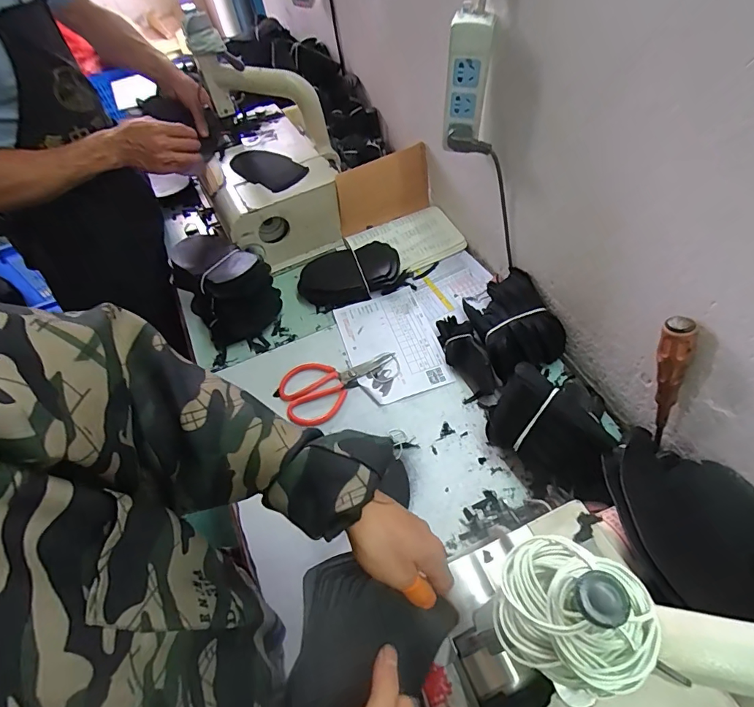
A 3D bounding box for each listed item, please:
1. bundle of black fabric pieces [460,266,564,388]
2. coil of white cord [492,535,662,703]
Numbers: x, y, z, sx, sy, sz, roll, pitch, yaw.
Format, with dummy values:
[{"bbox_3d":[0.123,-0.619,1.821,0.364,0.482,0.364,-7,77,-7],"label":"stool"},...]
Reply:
[{"bbox_3d":[0.205,-0.047,0.699,0.125,0.084,0.158,-21,55,-7],"label":"bundle of black fabric pieces"},{"bbox_3d":[0.100,0.129,0.221,0.072,0.034,0.063,19,60,19],"label":"coil of white cord"}]

